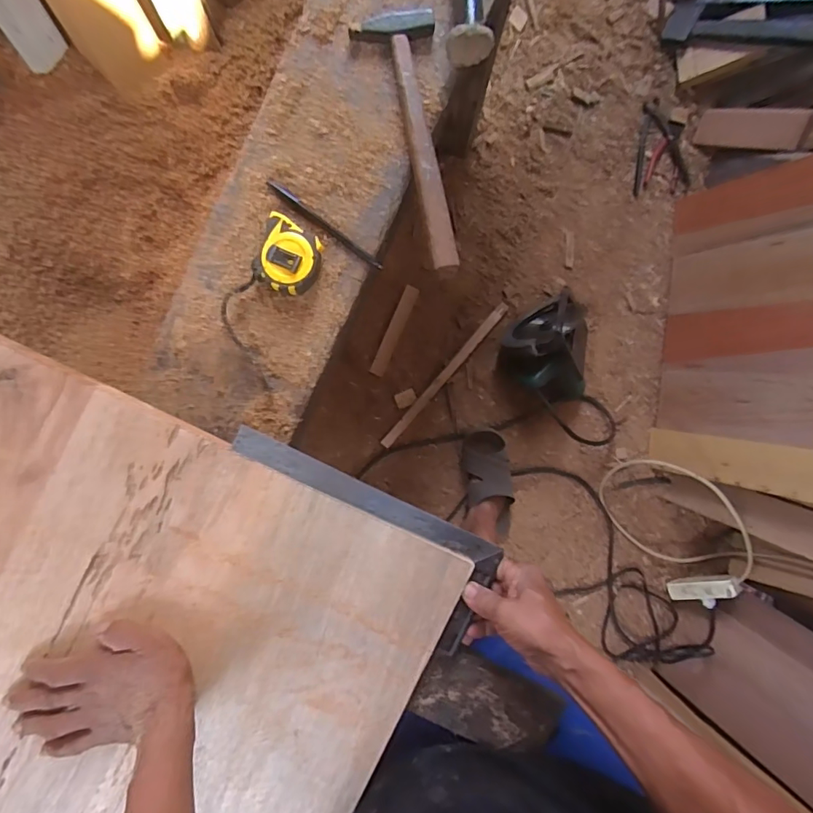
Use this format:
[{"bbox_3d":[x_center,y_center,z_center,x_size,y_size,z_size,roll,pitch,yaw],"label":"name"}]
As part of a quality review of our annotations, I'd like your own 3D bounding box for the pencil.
[{"bbox_3d":[-0.089,-0.200,0.547,0.150,0.006,0.010,37,90,-7],"label":"pencil"}]

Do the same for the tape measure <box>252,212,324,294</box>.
[{"bbox_3d":[-0.125,-0.158,0.527,0.065,0.033,0.074,22,92,-7],"label":"tape measure"}]

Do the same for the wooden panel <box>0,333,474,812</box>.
[{"bbox_3d":[-0.360,0.311,0.482,0.645,0.016,0.645,26,88,-4],"label":"wooden panel"}]

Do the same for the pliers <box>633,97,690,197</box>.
[{"bbox_3d":[0.614,-0.626,1.187,0.127,0.025,0.214,-2,94,-5],"label":"pliers"}]

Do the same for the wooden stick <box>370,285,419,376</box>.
[{"bbox_3d":[-0.029,-0.179,1.179,0.032,0.014,0.222,24,91,-7],"label":"wooden stick"}]

